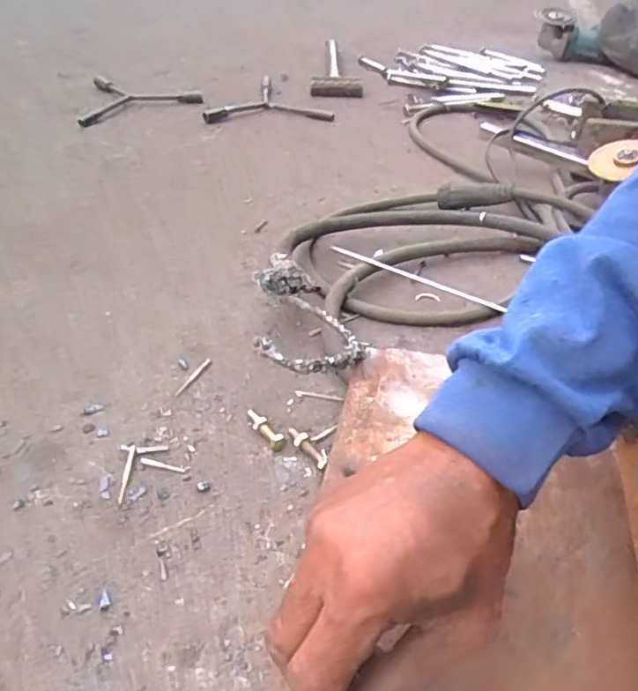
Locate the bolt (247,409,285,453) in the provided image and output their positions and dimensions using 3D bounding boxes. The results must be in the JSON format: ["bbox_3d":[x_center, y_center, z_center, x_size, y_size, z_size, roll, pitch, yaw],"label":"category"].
[{"bbox_3d":[-0.042,0.062,0.462,0.013,0.012,0.046,-25,46,-27],"label":"bolt"}]

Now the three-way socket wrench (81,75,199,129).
[{"bbox_3d":[-0.314,-0.444,1.078,0.201,0.017,0.214,-4,40,-5],"label":"three-way socket wrench"}]

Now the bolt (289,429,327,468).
[{"bbox_3d":[-0.007,0.075,0.446,0.013,0.010,0.042,-28,48,-30],"label":"bolt"}]

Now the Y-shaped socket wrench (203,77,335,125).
[{"bbox_3d":[-0.100,-0.439,1.076,0.220,0.017,0.204,-8,41,-10],"label":"Y-shaped socket wrench"}]

